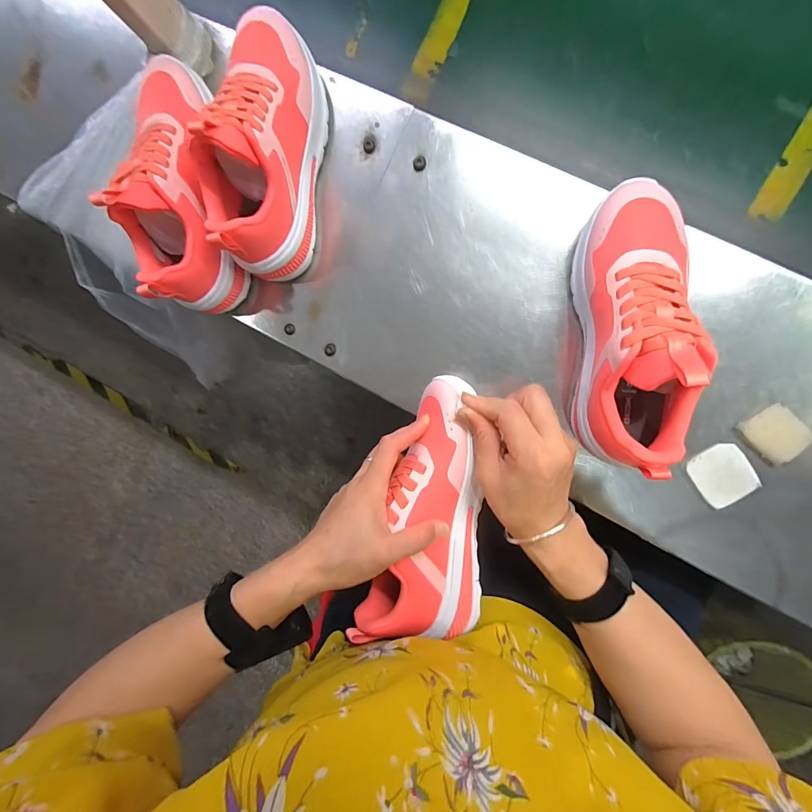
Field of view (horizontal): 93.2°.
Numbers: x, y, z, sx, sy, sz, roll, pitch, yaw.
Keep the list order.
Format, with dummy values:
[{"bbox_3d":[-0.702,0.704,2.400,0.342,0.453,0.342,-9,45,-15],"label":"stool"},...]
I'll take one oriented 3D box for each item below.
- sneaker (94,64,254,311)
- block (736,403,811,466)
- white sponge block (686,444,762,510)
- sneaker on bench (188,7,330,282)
[{"bbox_3d":[-0.214,-0.210,0.368,0.097,0.116,0.223,-14,93,11],"label":"sneaker"},{"bbox_3d":[0.325,0.026,0.336,0.041,0.009,0.046,-38,89,12],"label":"block"},{"bbox_3d":[0.288,0.063,0.348,0.046,0.006,0.053,-37,89,12],"label":"white sponge block"},{"bbox_3d":[-0.127,-0.240,0.351,0.075,0.113,0.230,8,97,9],"label":"sneaker on bench"}]

